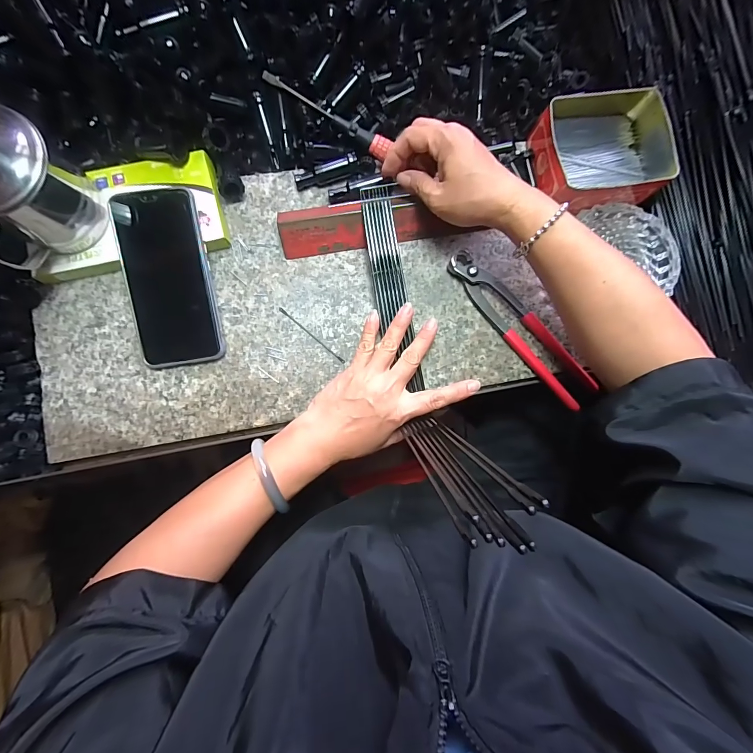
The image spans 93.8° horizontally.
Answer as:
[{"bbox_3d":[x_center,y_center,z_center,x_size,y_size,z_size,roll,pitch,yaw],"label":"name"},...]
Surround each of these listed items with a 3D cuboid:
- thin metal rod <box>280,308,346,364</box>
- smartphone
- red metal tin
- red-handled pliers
[{"bbox_3d":[-0.065,-0.041,0.354,0.084,0.004,0.004,40,83,0],"label":"thin metal rod"},{"bbox_3d":[-0.194,-0.090,0.331,0.075,0.015,0.157,-9,96,1],"label":"smartphone"},{"bbox_3d":[0.234,-0.235,0.365,0.136,0.040,0.117,-14,86,-6],"label":"red metal tin"},{"bbox_3d":[0.148,-0.052,0.362,0.039,0.018,0.192,-40,89,-7],"label":"red-handled pliers"}]

